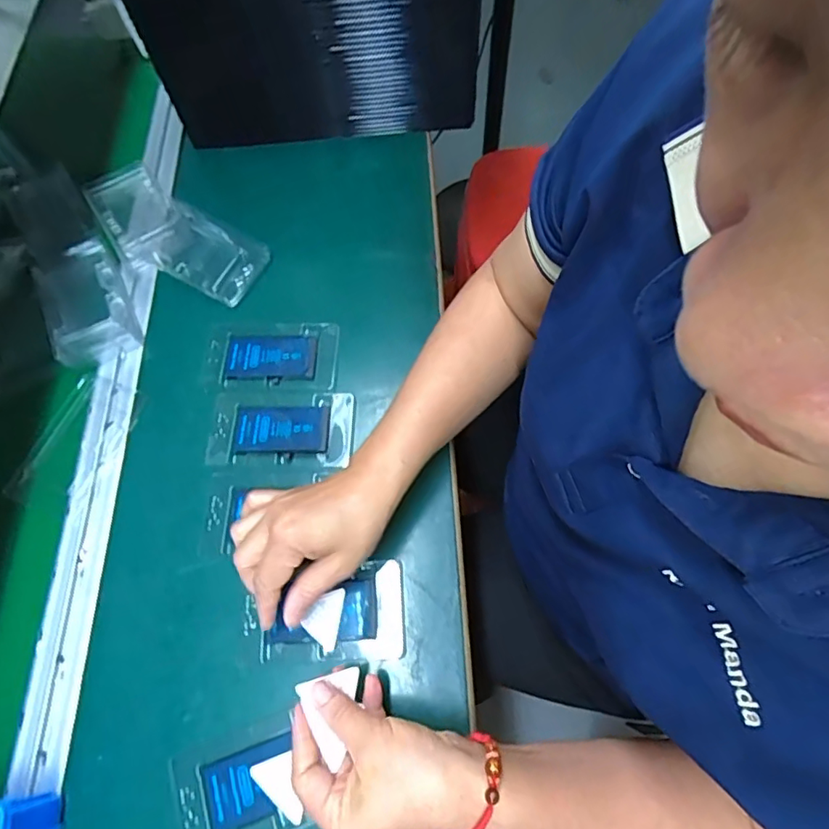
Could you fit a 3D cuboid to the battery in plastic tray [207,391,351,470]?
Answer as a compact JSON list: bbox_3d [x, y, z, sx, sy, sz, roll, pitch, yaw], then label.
[{"bbox_3d":[-0.121,0.012,0.478,0.130,0.010,0.069,-1,67,4],"label":"battery in plastic tray"}]

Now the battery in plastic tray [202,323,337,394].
[{"bbox_3d":[-0.139,-0.056,0.514,0.127,0.009,0.073,-2,66,4],"label":"battery in plastic tray"}]

